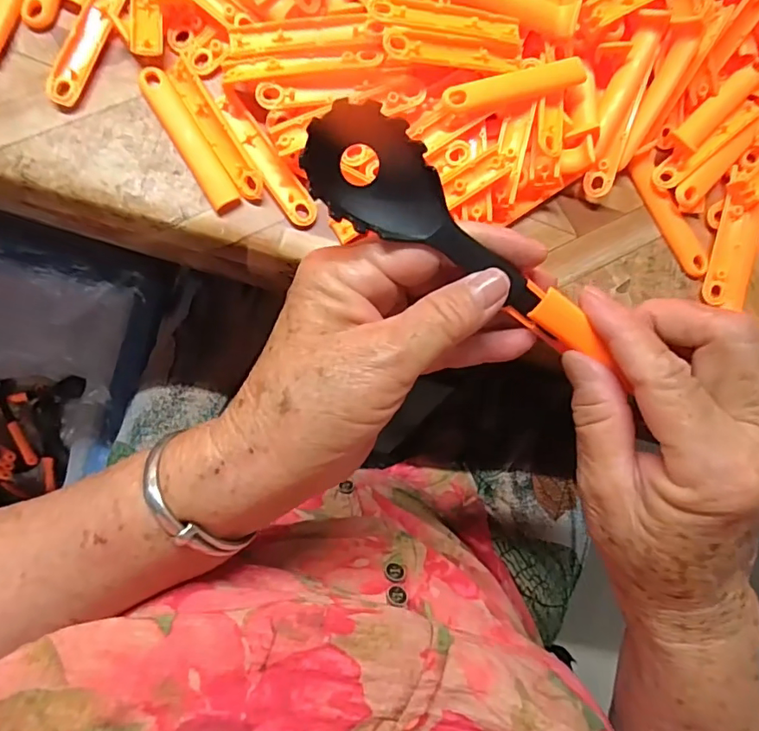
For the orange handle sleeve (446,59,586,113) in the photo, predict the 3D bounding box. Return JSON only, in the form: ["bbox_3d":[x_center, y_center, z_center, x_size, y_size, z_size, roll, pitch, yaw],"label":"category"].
[{"bbox_3d":[0.067,-0.136,0.254,0.075,0.009,0.013,-21,90,-8],"label":"orange handle sleeve"}]

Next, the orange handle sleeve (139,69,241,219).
[{"bbox_3d":[-0.093,-0.109,0.254,0.014,0.004,0.076,-32,91,-8],"label":"orange handle sleeve"}]

